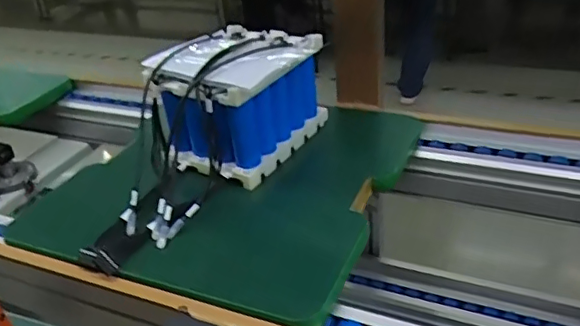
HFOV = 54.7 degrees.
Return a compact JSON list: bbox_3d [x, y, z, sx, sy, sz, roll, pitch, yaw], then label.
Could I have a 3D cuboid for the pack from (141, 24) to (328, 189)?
[{"bbox_3d":[-0.078,-0.103,0.888,0.184,0.162,0.221,17,39,32],"label":"pack"}]

